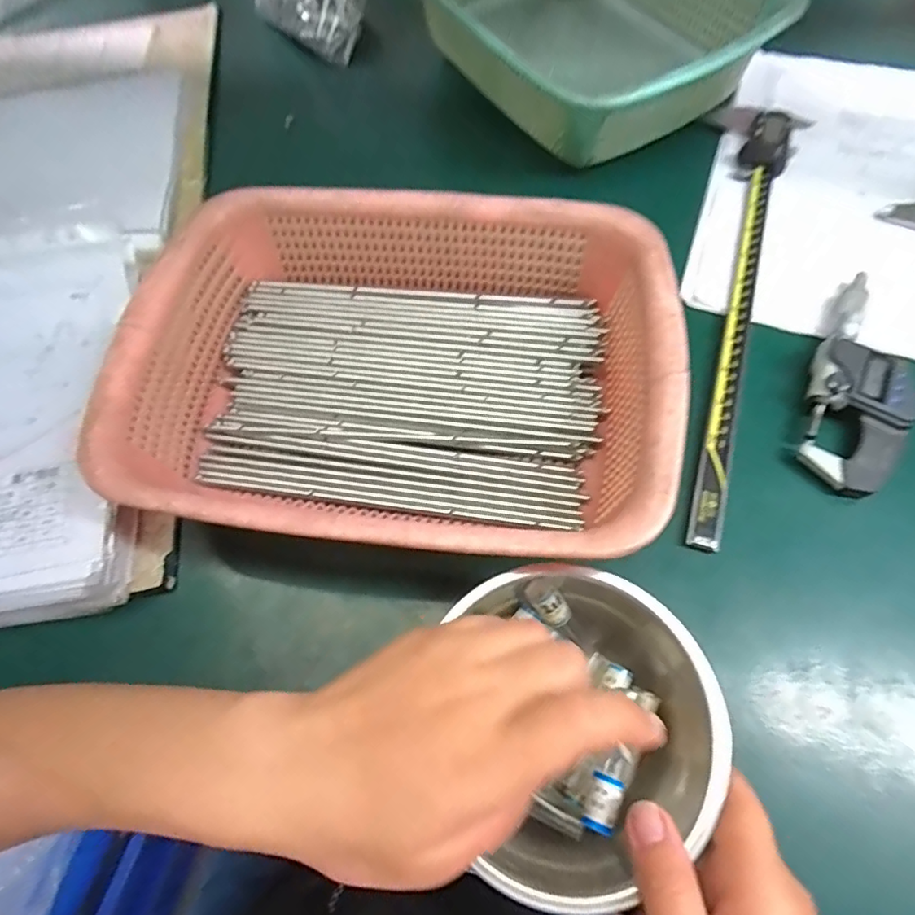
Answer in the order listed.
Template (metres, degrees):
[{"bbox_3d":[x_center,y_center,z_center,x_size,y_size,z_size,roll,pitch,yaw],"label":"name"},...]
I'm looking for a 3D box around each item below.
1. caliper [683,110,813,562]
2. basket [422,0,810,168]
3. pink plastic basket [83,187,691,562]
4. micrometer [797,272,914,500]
[{"bbox_3d":[0.188,-0.117,0.372,0.060,0.016,0.377,16,68,10],"label":"caliper"},{"bbox_3d":[0.109,-0.376,0.459,0.220,0.075,0.276,-31,68,-11],"label":"basket"},{"bbox_3d":[-0.029,-0.050,0.318,0.286,0.074,0.218,6,66,5],"label":"pink plastic basket"},{"bbox_3d":[0.248,-0.048,0.329,0.060,0.019,0.147,30,71,15],"label":"micrometer"}]

